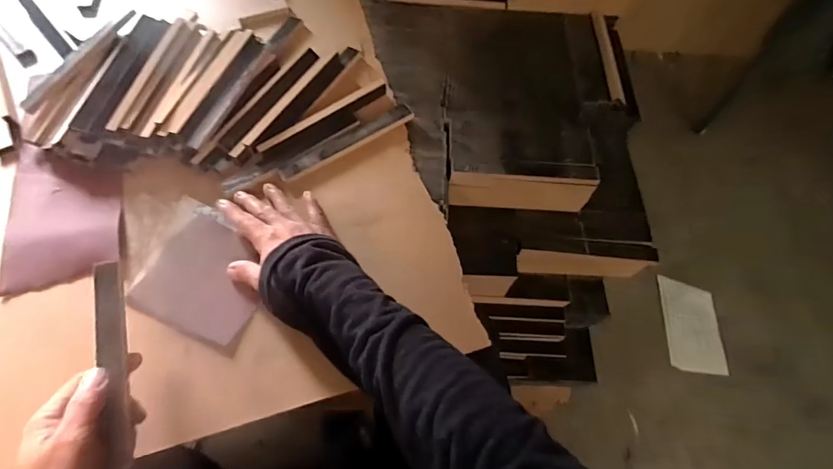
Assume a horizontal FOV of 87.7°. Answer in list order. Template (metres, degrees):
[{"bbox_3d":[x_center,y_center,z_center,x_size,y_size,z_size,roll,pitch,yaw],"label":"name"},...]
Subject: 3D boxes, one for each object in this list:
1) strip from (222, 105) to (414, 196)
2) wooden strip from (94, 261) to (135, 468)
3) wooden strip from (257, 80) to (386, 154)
[{"bbox_3d":[-0.106,-0.096,0.497,0.227,0.007,0.028,-28,67,-15],"label":"strip"},{"bbox_3d":[-0.249,0.098,0.353,0.021,0.011,0.167,-17,65,-10],"label":"wooden strip"},{"bbox_3d":[-0.108,-0.136,0.517,0.169,0.021,0.018,-33,68,-17],"label":"wooden strip"}]

